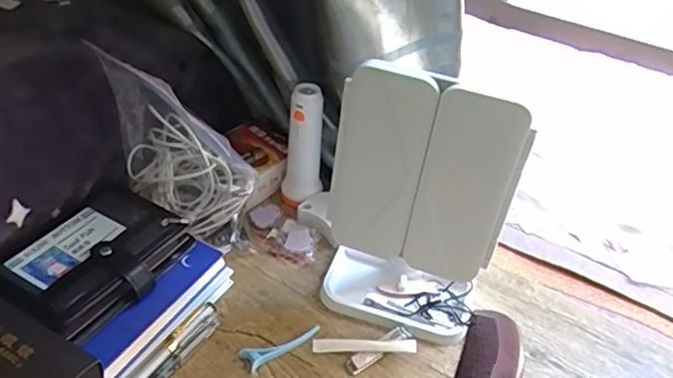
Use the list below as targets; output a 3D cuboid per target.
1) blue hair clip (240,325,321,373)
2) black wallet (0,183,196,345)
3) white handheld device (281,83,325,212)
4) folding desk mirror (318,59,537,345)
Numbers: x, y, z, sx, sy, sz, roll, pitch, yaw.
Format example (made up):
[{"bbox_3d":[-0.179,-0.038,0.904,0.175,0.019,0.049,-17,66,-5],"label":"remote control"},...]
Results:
[{"bbox_3d":[-0.046,0.136,0.497,0.073,0.009,0.017,-18,46,-26],"label":"blue hair clip"},{"bbox_3d":[-0.209,0.056,0.495,0.108,0.031,0.148,22,41,20],"label":"black wallet"},{"bbox_3d":[-0.035,-0.044,0.614,0.042,0.134,0.036,3,38,-4],"label":"white handheld device"},{"bbox_3d":[0.064,0.017,0.480,0.141,0.231,0.075,12,38,8],"label":"folding desk mirror"}]

